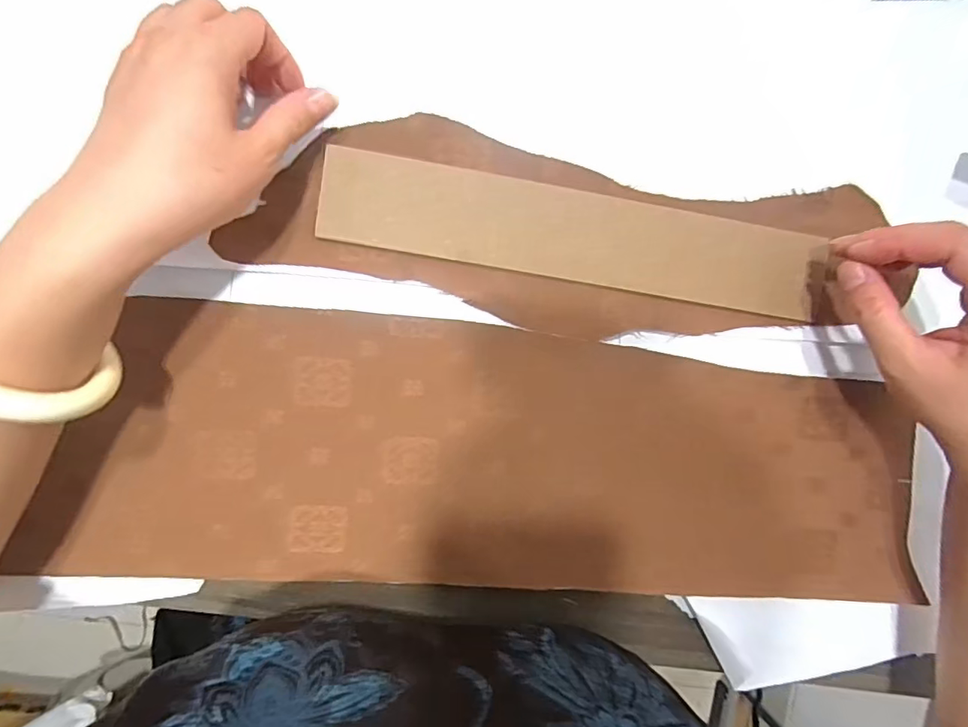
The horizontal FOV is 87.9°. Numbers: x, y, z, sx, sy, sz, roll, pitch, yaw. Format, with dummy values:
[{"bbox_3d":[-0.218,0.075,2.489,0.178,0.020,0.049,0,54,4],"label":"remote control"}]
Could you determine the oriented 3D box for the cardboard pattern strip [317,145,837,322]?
[{"bbox_3d":[0.063,-0.076,0.308,0.316,0.008,0.056,8,96,-6],"label":"cardboard pattern strip"}]

